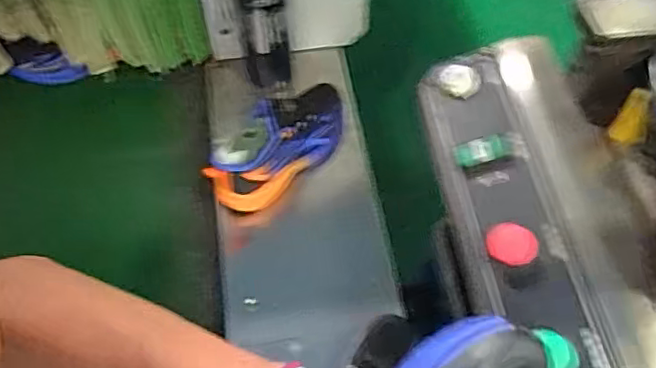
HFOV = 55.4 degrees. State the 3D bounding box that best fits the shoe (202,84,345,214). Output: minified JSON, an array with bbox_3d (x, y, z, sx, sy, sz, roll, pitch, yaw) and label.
[{"bbox_3d":[-0.060,-0.066,0.943,0.087,0.130,0.274,30,61,18],"label":"shoe"}]

